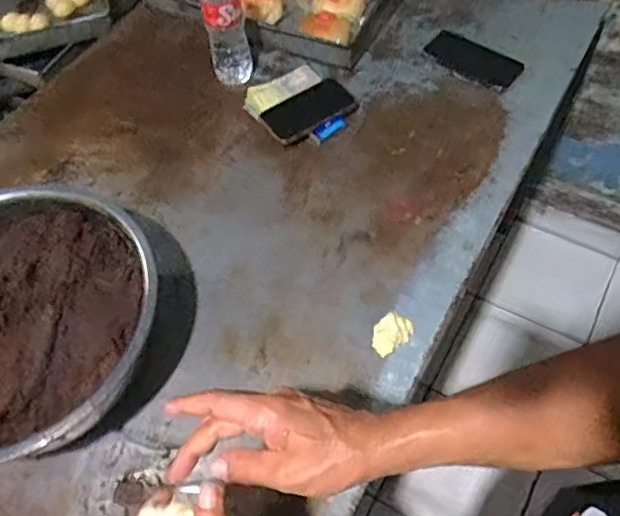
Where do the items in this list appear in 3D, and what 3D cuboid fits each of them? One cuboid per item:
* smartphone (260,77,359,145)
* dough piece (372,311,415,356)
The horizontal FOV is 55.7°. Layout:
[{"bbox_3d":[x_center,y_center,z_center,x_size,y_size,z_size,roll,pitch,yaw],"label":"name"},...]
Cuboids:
[{"bbox_3d":[0.000,-0.237,0.947,0.142,0.014,0.084,-35,61,-17],"label":"smartphone"},{"bbox_3d":[0.102,0.094,0.737,0.058,0.019,0.037,-35,61,-17],"label":"dough piece"}]

